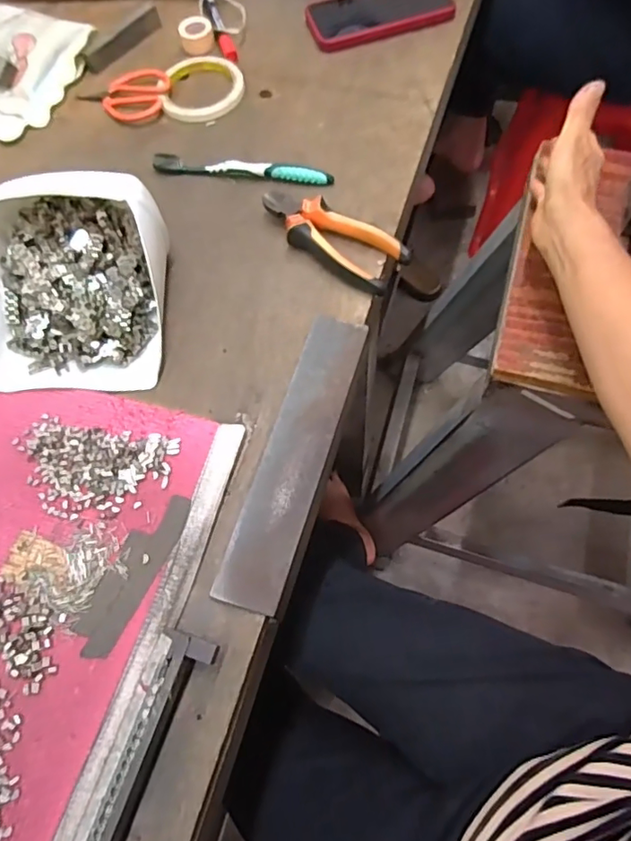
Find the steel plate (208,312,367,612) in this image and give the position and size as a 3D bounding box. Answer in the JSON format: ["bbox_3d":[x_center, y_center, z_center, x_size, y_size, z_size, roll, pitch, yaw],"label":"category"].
[{"bbox_3d":[-0.013,0.024,0.428,0.050,0.007,0.244,16,68,8],"label":"steel plate"}]

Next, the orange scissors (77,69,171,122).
[{"bbox_3d":[-0.220,-0.370,0.614,0.103,0.016,0.068,9,67,6],"label":"orange scissors"}]

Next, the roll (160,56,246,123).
[{"bbox_3d":[-0.125,-0.374,0.608,0.088,0.010,0.093,-1,67,2],"label":"roll"}]

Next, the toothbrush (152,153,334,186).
[{"bbox_3d":[-0.076,-0.258,0.551,0.187,0.011,0.022,6,67,5],"label":"toothbrush"}]

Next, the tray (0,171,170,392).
[{"bbox_3d":[-0.210,-0.118,0.459,0.154,0.076,0.165,-1,67,1],"label":"tray"}]

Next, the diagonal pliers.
[{"bbox_3d":[0.013,-0.172,0.506,0.147,0.025,0.052,33,72,15],"label":"diagonal pliers"}]

